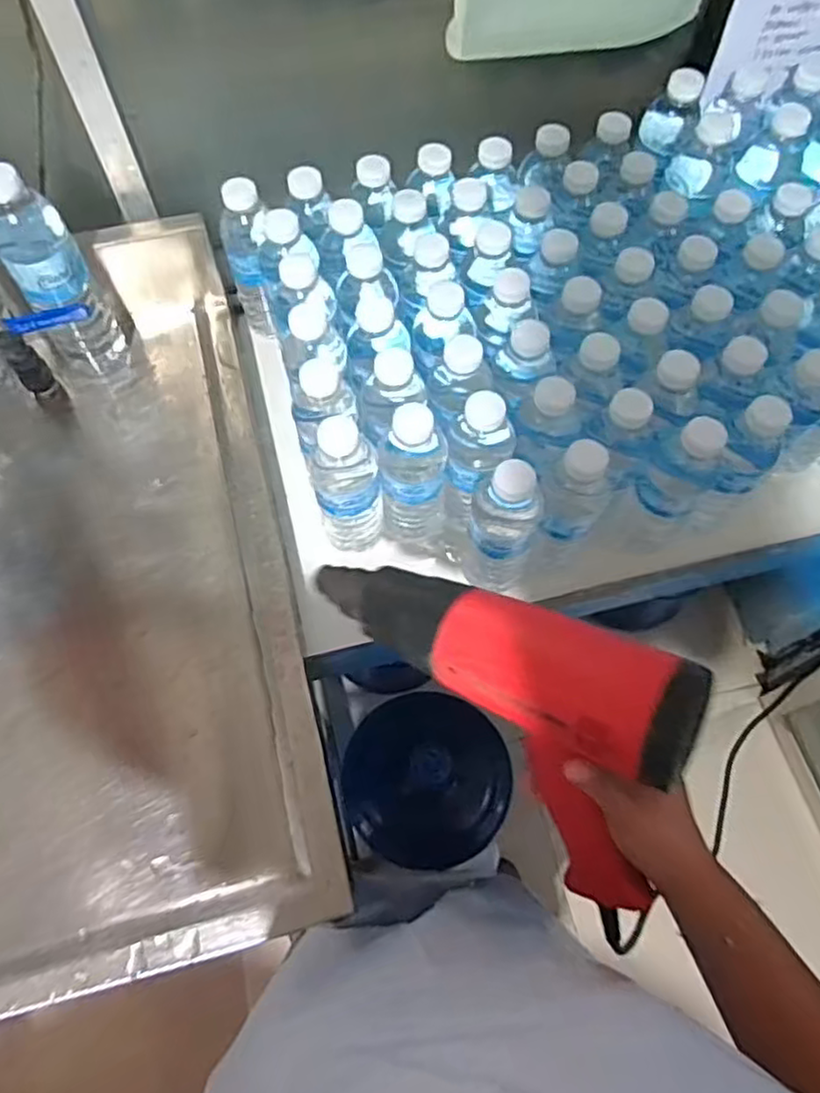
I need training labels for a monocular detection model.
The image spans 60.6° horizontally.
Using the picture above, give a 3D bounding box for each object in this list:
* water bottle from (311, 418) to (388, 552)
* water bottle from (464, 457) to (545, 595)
[{"bbox_3d":[-0.052,-0.045,0.602,0.057,0.162,0.059,0,65,0],"label":"water bottle"},{"bbox_3d":[0.078,-0.017,0.578,0.054,0.160,0.048,9,65,4],"label":"water bottle"}]

